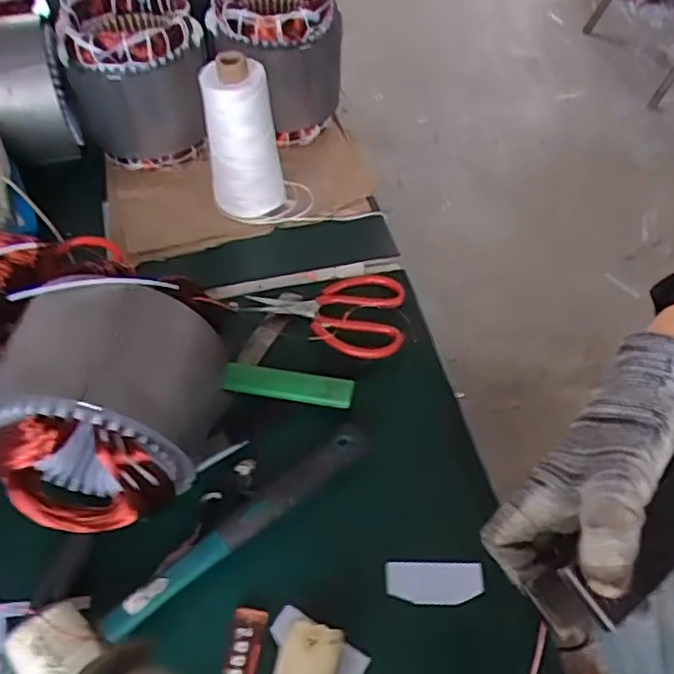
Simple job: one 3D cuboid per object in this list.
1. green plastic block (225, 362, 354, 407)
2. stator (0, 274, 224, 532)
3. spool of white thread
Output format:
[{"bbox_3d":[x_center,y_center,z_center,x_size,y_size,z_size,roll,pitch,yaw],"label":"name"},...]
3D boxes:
[{"bbox_3d":[-0.043,0.041,0.564,0.114,0.015,0.025,9,52,8],"label":"green plastic block"},{"bbox_3d":[-0.166,0.052,0.469,0.146,0.151,0.142,0,52,0],"label":"stator"},{"bbox_3d":[-0.095,-0.203,0.650,0.071,0.169,0.064,-7,52,-5],"label":"spool of white thread"}]

